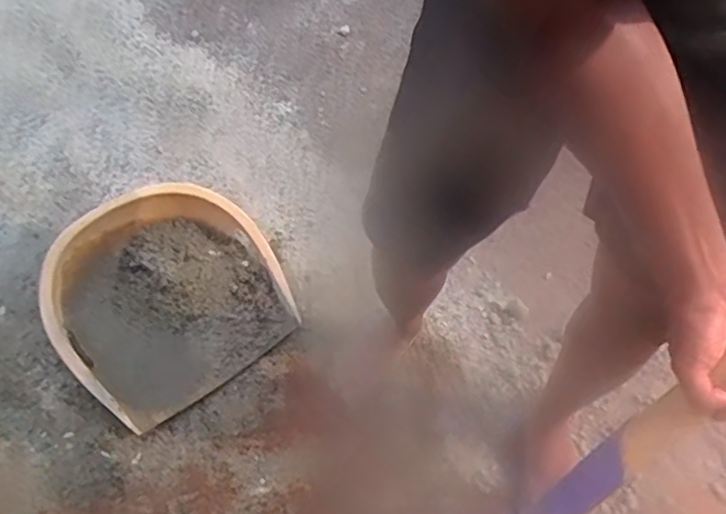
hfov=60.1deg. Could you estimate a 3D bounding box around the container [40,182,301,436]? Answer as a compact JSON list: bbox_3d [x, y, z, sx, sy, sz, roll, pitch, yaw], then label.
[{"bbox_3d":[-0.376,0.063,1.216,0.424,0.199,0.376,-34,66,-19],"label":"container"}]

